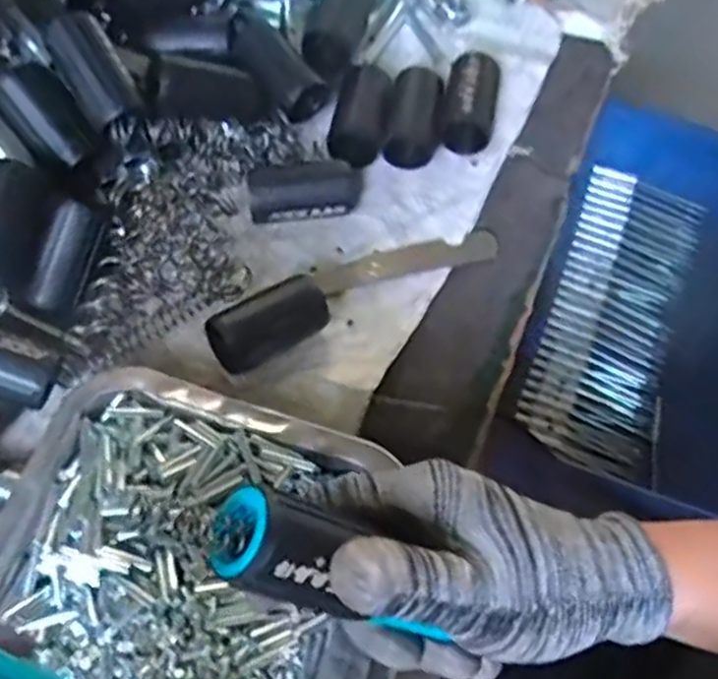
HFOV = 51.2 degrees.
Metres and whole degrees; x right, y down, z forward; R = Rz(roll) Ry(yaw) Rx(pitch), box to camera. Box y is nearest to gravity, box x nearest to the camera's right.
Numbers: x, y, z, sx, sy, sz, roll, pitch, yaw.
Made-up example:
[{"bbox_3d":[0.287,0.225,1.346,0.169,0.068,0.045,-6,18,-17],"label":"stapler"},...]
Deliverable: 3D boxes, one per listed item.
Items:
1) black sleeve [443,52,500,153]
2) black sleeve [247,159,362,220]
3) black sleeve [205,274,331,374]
[{"bbox_3d":[0.072,-0.149,0.488,0.033,0.033,0.069,9,63,2],"label":"black sleeve"},{"bbox_3d":[-0.032,-0.089,0.454,0.068,0.035,0.029,-6,63,-6],"label":"black sleeve"},{"bbox_3d":[-0.047,-0.008,0.408,0.064,0.034,0.034,-31,68,-17],"label":"black sleeve"}]

